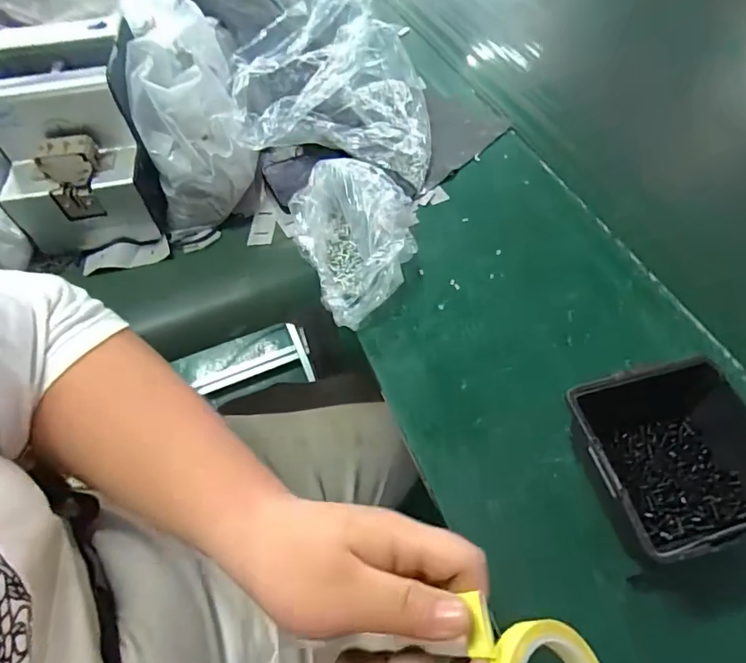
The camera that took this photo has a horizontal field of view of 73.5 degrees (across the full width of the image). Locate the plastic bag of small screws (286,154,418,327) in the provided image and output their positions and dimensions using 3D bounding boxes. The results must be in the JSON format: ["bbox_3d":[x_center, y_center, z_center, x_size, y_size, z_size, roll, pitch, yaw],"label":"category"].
[{"bbox_3d":[-0.020,-0.085,0.476,0.117,0.068,0.152,0,56,2],"label":"plastic bag of small screws"}]

